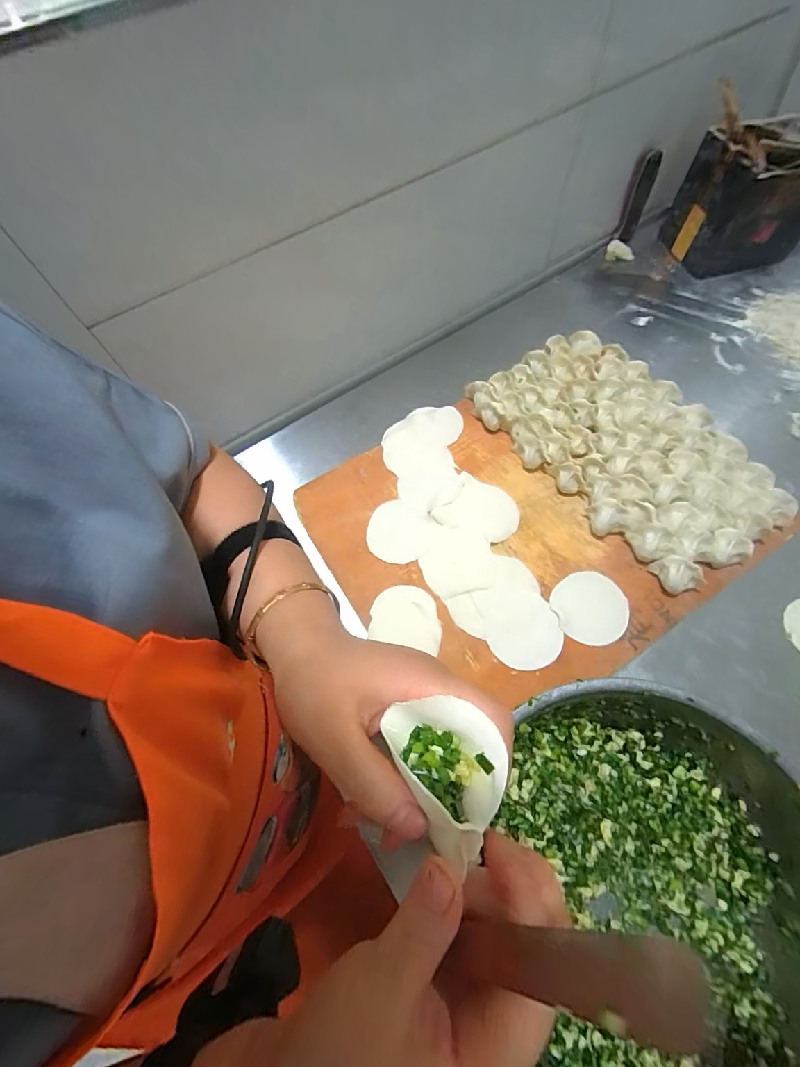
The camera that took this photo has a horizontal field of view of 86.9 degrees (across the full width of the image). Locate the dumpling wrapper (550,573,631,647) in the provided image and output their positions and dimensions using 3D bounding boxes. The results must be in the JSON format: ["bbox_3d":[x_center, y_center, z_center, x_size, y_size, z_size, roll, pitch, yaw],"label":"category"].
[{"bbox_3d":[0.197,0.076,0.437,0.075,0.004,0.073,-1,65,2],"label":"dumpling wrapper"}]

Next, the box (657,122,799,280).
[{"bbox_3d":[0.495,-0.472,0.595,0.162,0.159,0.104,-7,65,0],"label":"box"}]

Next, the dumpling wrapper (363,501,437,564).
[{"bbox_3d":[-0.001,-0.002,0.483,0.075,0.004,0.074,23,68,13],"label":"dumpling wrapper"}]

